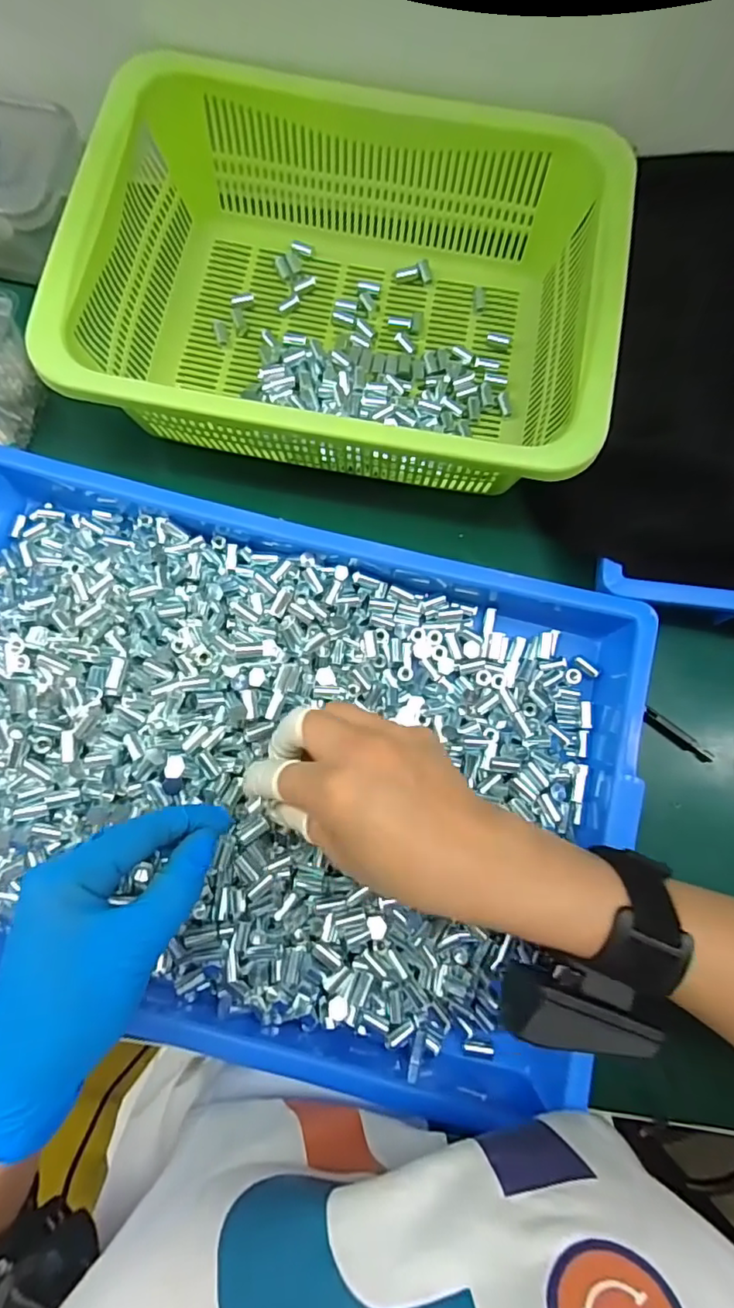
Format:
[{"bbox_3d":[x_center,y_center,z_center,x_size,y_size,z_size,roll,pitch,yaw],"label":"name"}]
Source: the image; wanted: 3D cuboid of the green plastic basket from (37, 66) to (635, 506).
[{"bbox_3d":[-0.013,-0.230,0.362,0.316,0.111,0.245,6,79,-1],"label":"green plastic basket"}]

